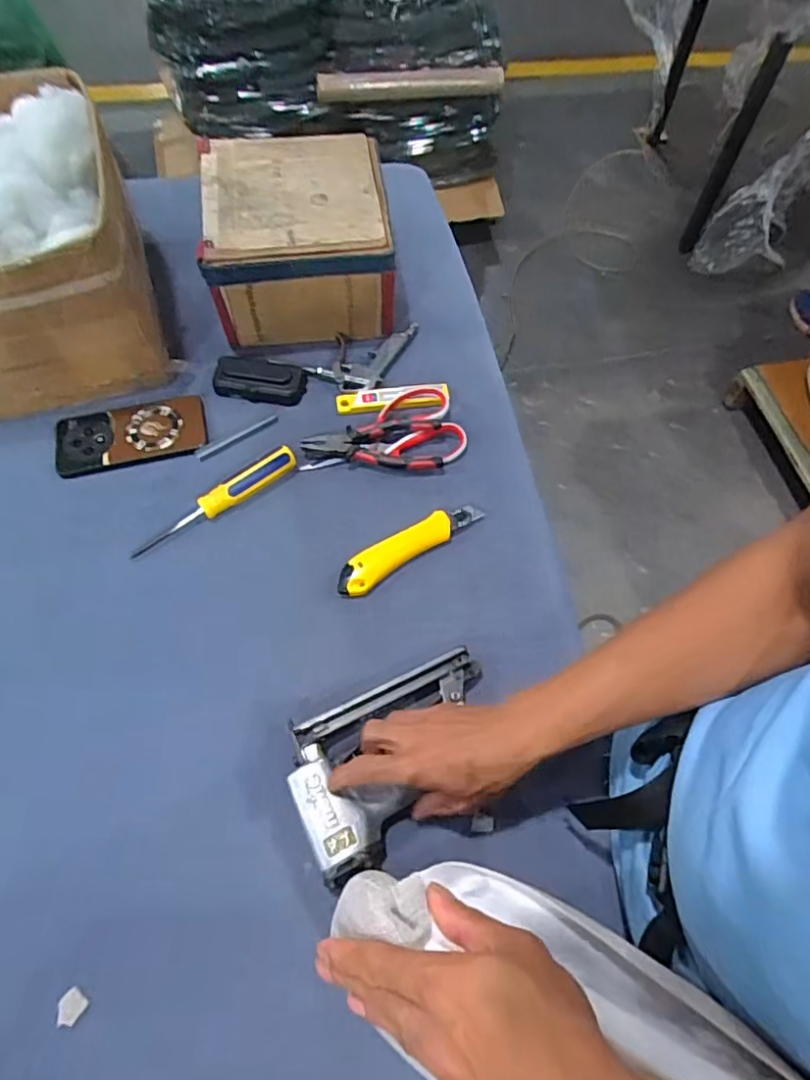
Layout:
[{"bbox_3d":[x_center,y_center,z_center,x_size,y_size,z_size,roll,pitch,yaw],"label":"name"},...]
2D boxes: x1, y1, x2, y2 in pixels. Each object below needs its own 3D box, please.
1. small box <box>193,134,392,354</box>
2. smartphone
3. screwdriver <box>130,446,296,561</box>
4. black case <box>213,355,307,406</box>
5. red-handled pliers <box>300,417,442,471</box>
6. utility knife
[{"bbox_3d":[-0.128,-0.365,0.726,0.214,0.133,0.208,-5,63,-6],"label":"small box"},{"bbox_3d":[-0.311,-0.123,0.665,0.161,0.006,0.086,-13,64,-10],"label":"smartphone"},{"bbox_3d":[-0.200,-0.042,0.616,0.188,0.024,0.030,-35,70,-19],"label":"screwdriver"},{"bbox_3d":[-0.173,-0.195,0.699,0.109,0.020,0.057,12,62,3],"label":"black case"},{"bbox_3d":[-0.037,-0.105,0.659,0.152,0.026,0.057,-3,63,-5],"label":"red-handled pliers"},{"bbox_3d":[0.003,0.003,0.614,0.170,0.014,0.040,-31,68,-18],"label":"utility knife"}]

